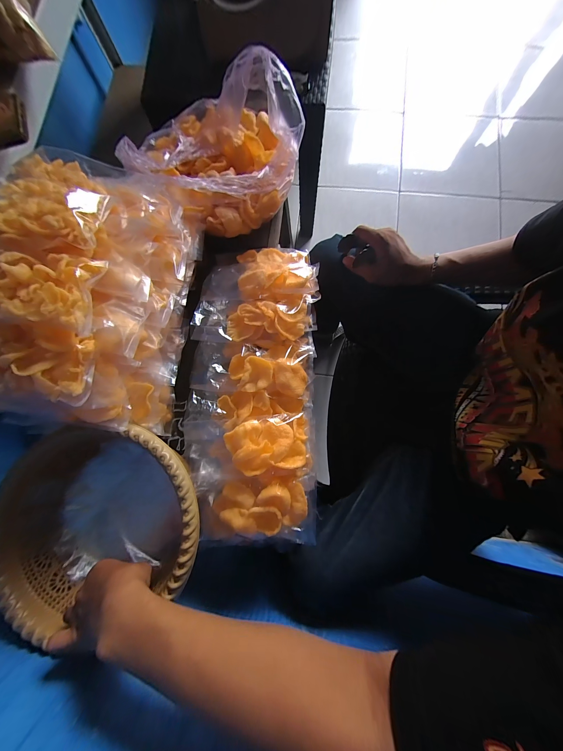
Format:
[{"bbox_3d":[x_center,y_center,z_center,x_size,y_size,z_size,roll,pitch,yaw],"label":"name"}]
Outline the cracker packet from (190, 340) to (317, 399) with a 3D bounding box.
[{"bbox_3d":[-0.052,-0.011,0.412,0.209,0.057,0.094,3,80,1],"label":"cracker packet"}]

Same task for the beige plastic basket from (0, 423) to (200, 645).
[{"bbox_3d":[-0.241,0.197,0.352,0.261,0.107,0.234,-19,80,-3],"label":"beige plastic basket"}]

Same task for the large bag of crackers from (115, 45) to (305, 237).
[{"bbox_3d":[-0.116,-0.409,0.425,0.245,0.147,0.244,-34,81,-5],"label":"large bag of crackers"}]

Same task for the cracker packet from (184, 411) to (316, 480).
[{"bbox_3d":[-0.054,0.118,0.385,0.211,0.076,0.103,-4,80,0],"label":"cracker packet"}]

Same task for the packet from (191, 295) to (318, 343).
[{"bbox_3d":[-0.044,-0.095,0.425,0.211,0.056,0.084,-1,80,1],"label":"packet"}]

